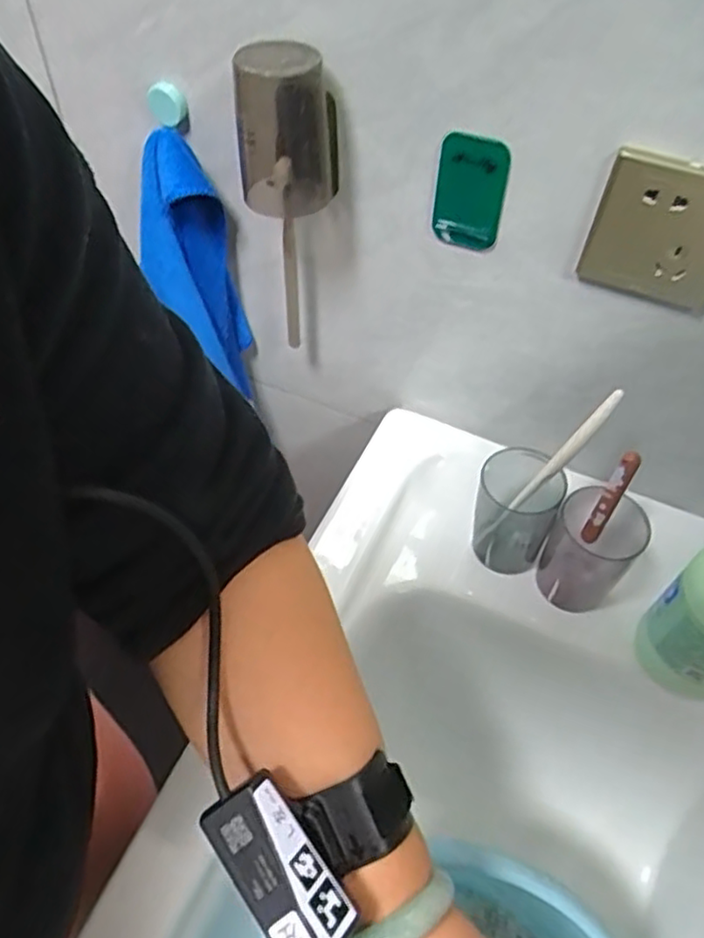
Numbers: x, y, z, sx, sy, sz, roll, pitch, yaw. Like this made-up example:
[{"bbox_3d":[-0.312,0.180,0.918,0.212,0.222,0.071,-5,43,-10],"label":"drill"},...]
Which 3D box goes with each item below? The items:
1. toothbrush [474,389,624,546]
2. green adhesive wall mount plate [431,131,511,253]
[{"bbox_3d":[0.146,0.004,0.511,0.019,0.171,0.014,6,48,-27],"label":"toothbrush"},{"bbox_3d":[0.081,-0.187,0.464,0.048,0.077,0.010,20,53,12],"label":"green adhesive wall mount plate"}]

